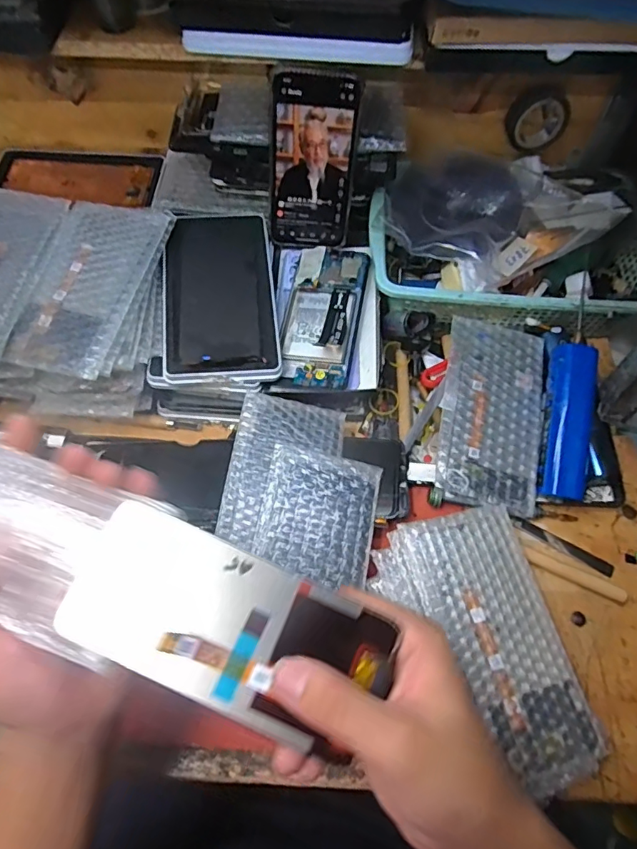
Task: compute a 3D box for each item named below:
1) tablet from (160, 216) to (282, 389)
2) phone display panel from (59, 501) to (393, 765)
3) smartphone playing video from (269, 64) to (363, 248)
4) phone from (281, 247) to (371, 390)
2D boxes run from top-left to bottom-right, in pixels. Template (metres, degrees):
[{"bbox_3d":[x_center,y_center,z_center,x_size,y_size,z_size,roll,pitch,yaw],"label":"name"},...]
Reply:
[{"bbox_3d":[-0.090,-0.121,0.472,0.102,0.013,0.175,-3,69,-7],"label":"tablet"},{"bbox_3d":[-0.044,0.100,0.253,0.153,0.011,0.070,25,73,2],"label":"phone display panel"},{"bbox_3d":[-0.005,-0.233,0.466,0.072,0.150,0.008,3,47,-4],"label":"smartphone playing video"},{"bbox_3d":[0.005,-0.106,0.480,0.068,0.009,0.152,9,63,5],"label":"phone"}]

